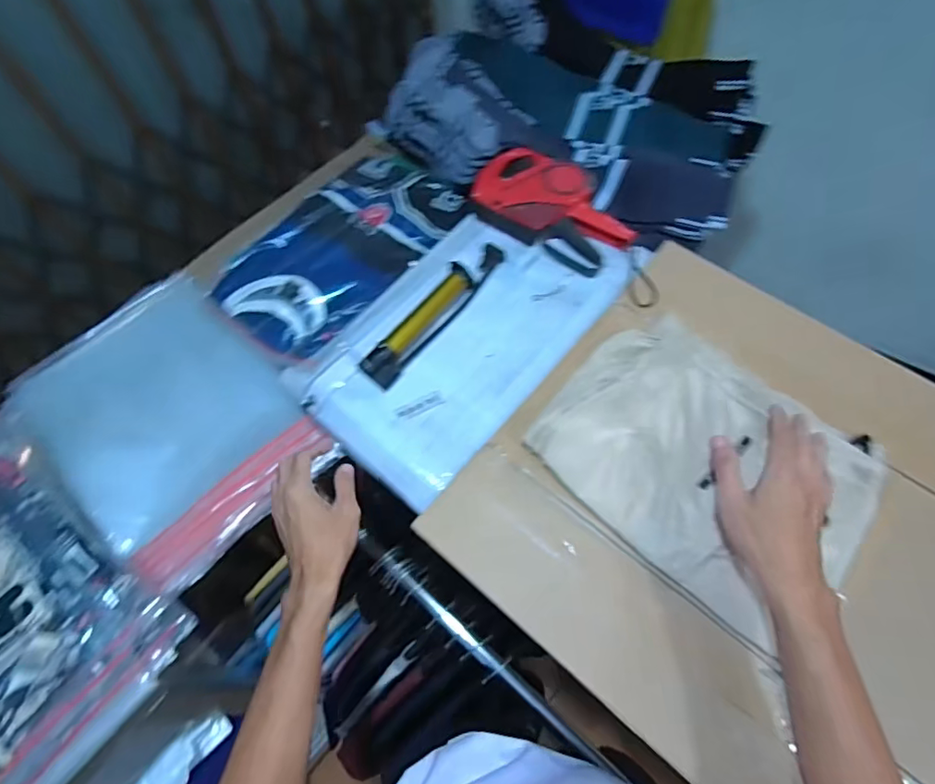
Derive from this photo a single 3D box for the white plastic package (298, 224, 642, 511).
[{"bbox_3d":[-0.005,-0.080,0.697,0.239,0.037,0.410,38,71,19],"label":"white plastic package"}]

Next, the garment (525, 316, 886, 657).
[{"bbox_3d":[0.249,0.071,0.577,0.313,0.038,0.240,41,72,20],"label":"garment"}]

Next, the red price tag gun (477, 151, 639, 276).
[{"bbox_3d":[0.120,-0.256,0.754,0.221,0.040,0.137,29,69,16],"label":"red price tag gun"}]

